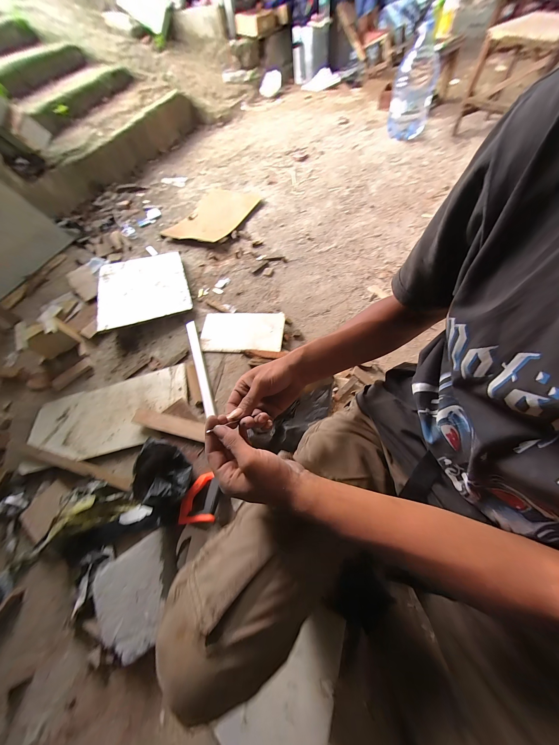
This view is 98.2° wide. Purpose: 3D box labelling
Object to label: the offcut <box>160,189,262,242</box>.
[{"bbox_3d":[-0.399,-0.974,1.482,0.398,0.017,0.566,22,65,15],"label":"offcut"}]

